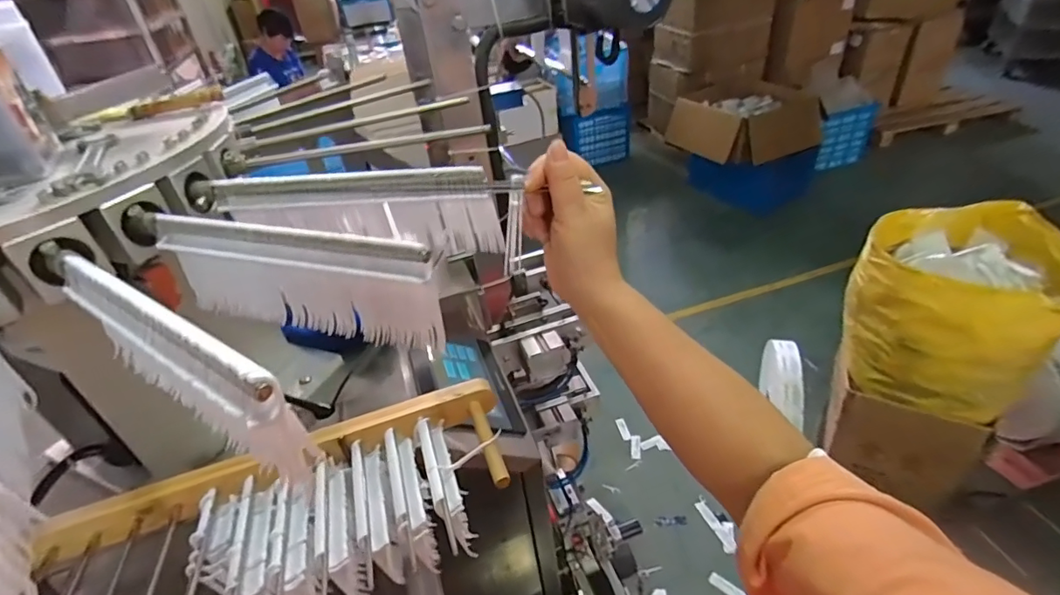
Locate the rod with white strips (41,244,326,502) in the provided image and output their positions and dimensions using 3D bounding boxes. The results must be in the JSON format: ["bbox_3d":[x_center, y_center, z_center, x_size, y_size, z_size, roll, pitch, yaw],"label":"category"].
[{"bbox_3d":[-0.198,0.024,0.269,0.222,0.057,0.019,18,44,30],"label":"rod with white strips"}]

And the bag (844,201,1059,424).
[{"bbox_3d":[0.926,-0.002,1.112,0.377,0.291,0.430,15,42,28],"label":"bag"}]

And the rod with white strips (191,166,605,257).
[{"bbox_3d":[-0.135,-0.070,0.395,0.234,0.071,0.016,3,38,5],"label":"rod with white strips"}]

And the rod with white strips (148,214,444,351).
[{"bbox_3d":[-0.153,-0.012,0.332,0.207,0.074,0.016,8,39,20],"label":"rod with white strips"}]

